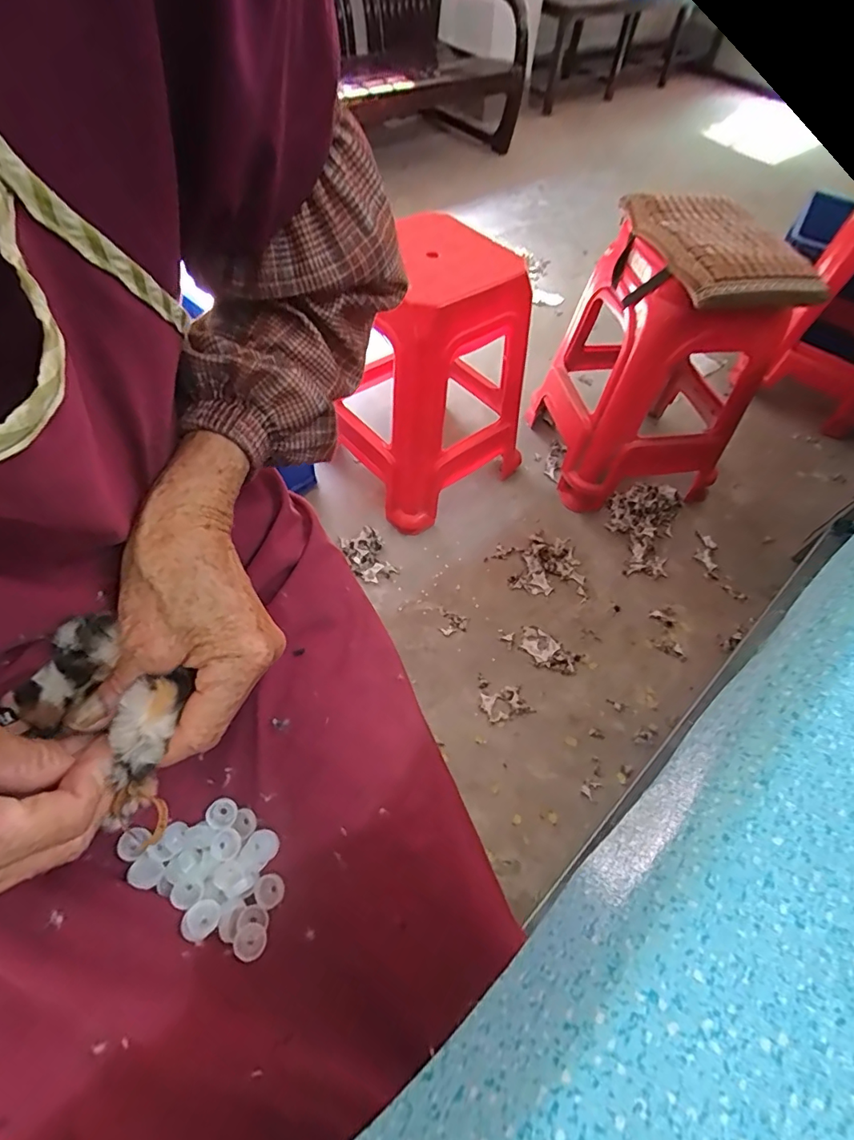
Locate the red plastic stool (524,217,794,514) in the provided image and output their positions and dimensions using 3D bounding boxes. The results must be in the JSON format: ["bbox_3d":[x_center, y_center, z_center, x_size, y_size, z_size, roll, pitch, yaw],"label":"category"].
[{"bbox_3d":[0.510,-0.458,1.200,0.362,0.499,0.457,-9,57,-10],"label":"red plastic stool"}]

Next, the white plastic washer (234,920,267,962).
[{"bbox_3d":[-0.096,0.201,0.272,0.017,0.004,0.016,28,59,14],"label":"white plastic washer"}]

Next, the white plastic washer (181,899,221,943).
[{"bbox_3d":[-0.122,0.188,0.271,0.017,0.005,0.019,39,62,21],"label":"white plastic washer"}]

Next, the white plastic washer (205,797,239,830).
[{"bbox_3d":[-0.120,0.143,0.296,0.015,0.008,0.017,34,60,18],"label":"white plastic washer"}]

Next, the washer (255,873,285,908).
[{"bbox_3d":[-0.090,0.183,0.287,0.017,0.006,0.016,2,56,-3],"label":"washer"}]

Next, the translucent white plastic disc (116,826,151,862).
[{"bbox_3d":[-0.166,0.154,0.285,0.015,0.004,0.017,44,52,-6],"label":"translucent white plastic disc"}]

